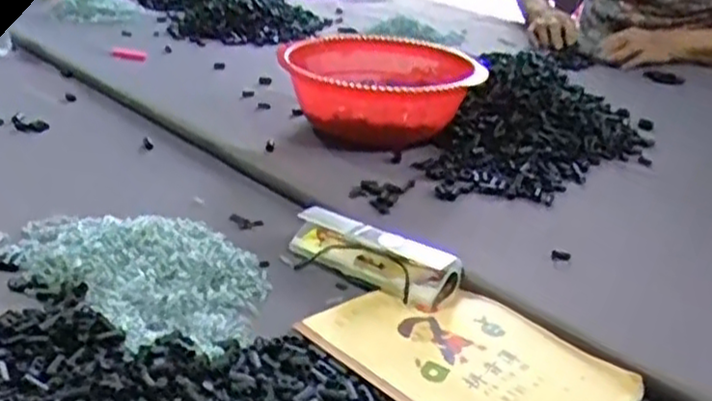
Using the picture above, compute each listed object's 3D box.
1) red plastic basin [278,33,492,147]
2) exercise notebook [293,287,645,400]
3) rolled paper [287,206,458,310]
[{"bbox_3d":[0.026,-0.127,0.891,0.220,0.093,0.205,2,27,-1],"label":"red plastic basin"},{"bbox_3d":[0.077,0.108,0.527,0.142,0.007,0.204,-21,35,-39],"label":"exercise notebook"},{"bbox_3d":[0.010,0.041,0.631,0.157,0.032,0.044,21,32,32],"label":"rolled paper"}]

